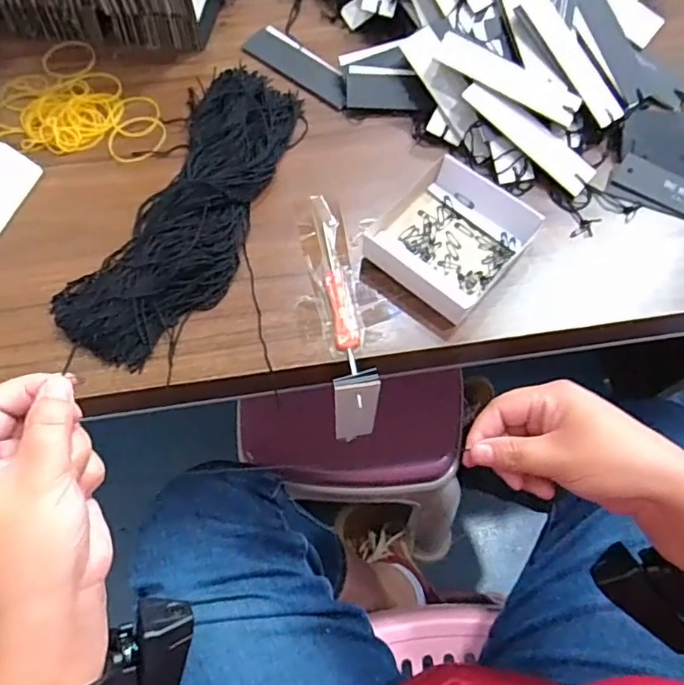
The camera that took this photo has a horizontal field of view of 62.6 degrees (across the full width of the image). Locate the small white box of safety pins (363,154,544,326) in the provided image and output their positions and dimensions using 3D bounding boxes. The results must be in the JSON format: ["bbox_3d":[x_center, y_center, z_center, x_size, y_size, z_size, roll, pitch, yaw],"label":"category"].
[{"bbox_3d":[0.082,-0.085,0.440,0.100,0.025,0.105,39,72,17],"label":"small white box of safety pins"}]

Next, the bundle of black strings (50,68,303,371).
[{"bbox_3d":[-0.117,-0.112,0.453,0.103,0.026,0.282,20,67,10],"label":"bundle of black strings"}]

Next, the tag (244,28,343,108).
[{"bbox_3d":[-0.039,-0.262,0.532,0.122,0.005,0.039,39,72,17],"label":"tag"}]

